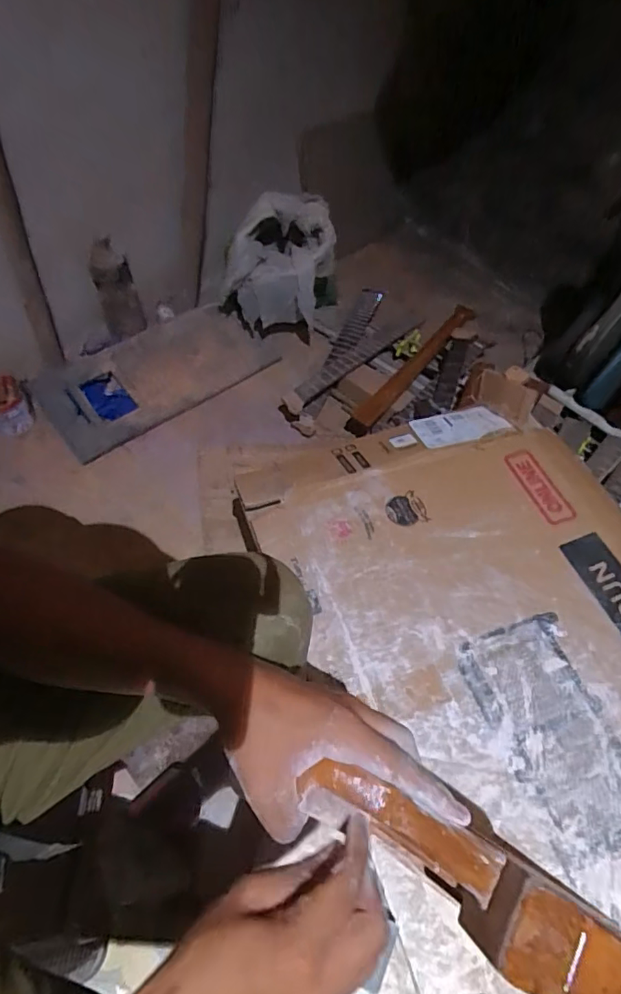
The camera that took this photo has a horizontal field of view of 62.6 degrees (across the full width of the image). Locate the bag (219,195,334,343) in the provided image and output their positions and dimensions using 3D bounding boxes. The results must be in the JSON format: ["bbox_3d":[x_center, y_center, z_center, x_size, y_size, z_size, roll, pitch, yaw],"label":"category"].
[{"bbox_3d":[-0.096,-0.624,1.431,0.309,0.311,0.237,9,58,2],"label":"bag"}]

